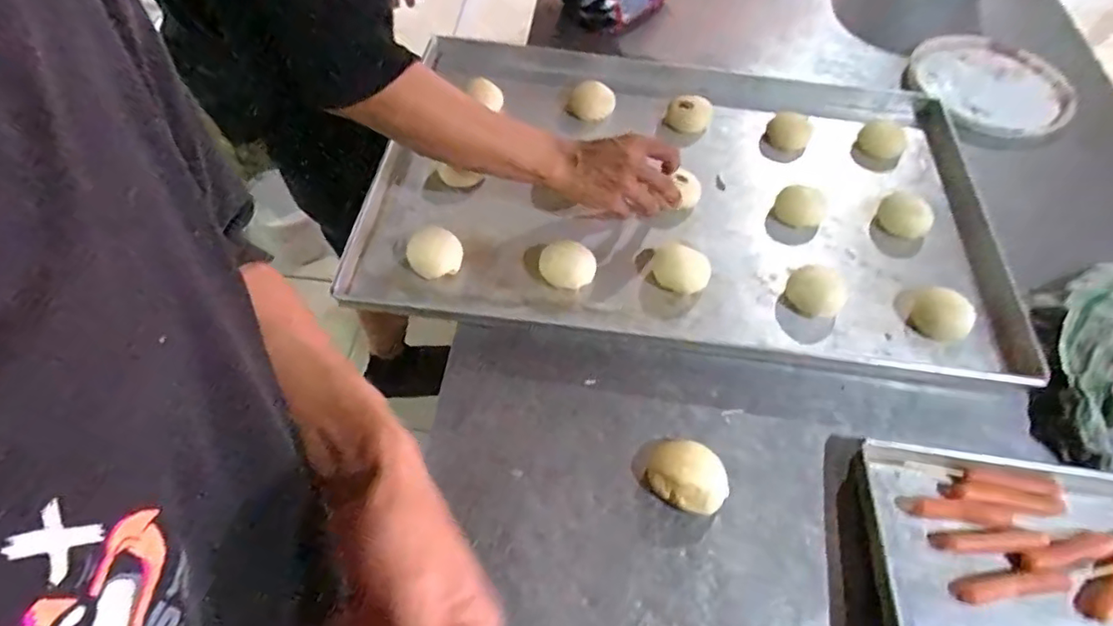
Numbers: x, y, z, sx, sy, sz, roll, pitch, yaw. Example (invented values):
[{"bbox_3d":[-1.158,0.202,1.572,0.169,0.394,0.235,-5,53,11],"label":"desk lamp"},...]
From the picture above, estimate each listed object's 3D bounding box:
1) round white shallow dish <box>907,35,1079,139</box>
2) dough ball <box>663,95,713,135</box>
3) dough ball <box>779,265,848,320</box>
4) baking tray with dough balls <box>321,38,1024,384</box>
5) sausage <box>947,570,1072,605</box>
[{"bbox_3d":[0.646,-0.344,0.875,0.231,0.038,0.245,1,57,-2],"label":"round white shallow dish"},{"bbox_3d":[0.175,-0.263,0.781,0.055,0.036,0.052,1,57,-2],"label":"dough ball"},{"bbox_3d":[0.273,-0.022,0.627,0.056,0.039,0.049,29,60,15],"label":"dough ball"},{"bbox_3d":[0.161,-0.147,0.722,0.722,0.062,0.456,8,57,2],"label":"baking tray with dough balls"},{"bbox_3d":[0.375,0.223,0.486,0.097,0.014,0.020,-5,58,-6],"label":"sausage"}]

